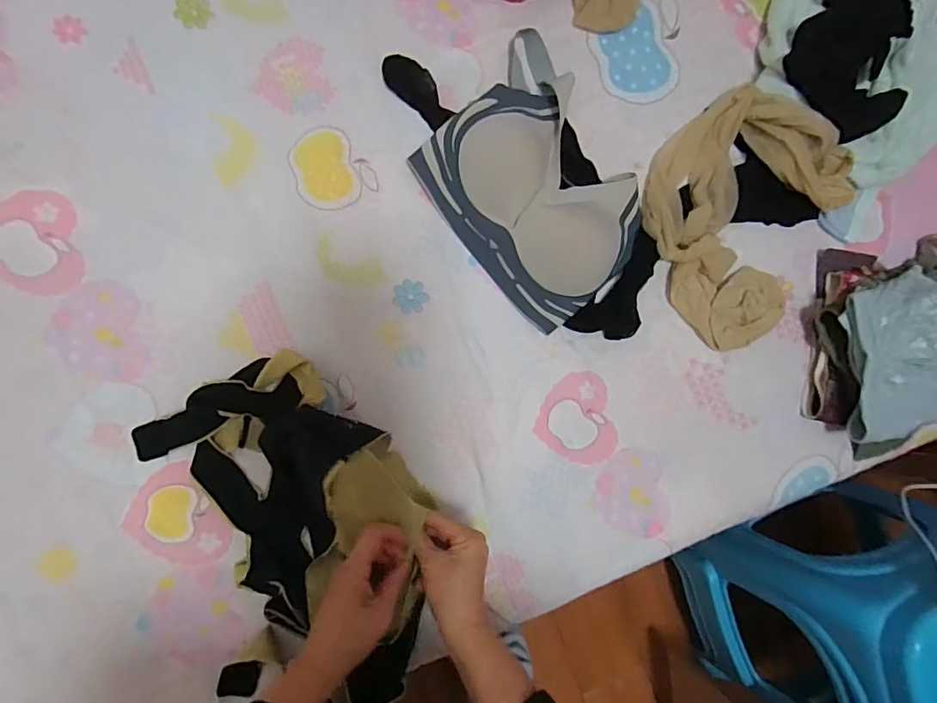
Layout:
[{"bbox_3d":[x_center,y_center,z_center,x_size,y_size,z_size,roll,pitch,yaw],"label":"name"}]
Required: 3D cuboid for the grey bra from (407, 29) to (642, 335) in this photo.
[{"bbox_3d":[0.073,-0.190,0.562,0.211,0.042,0.294,-35,92,-9],"label":"grey bra"}]

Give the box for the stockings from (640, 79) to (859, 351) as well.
[{"bbox_3d":[0.314,-0.162,0.585,0.224,0.057,0.268,38,82,-4],"label":"stockings"}]

